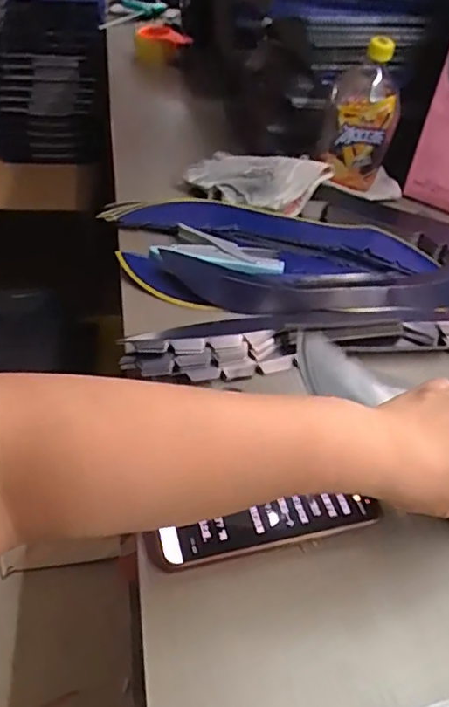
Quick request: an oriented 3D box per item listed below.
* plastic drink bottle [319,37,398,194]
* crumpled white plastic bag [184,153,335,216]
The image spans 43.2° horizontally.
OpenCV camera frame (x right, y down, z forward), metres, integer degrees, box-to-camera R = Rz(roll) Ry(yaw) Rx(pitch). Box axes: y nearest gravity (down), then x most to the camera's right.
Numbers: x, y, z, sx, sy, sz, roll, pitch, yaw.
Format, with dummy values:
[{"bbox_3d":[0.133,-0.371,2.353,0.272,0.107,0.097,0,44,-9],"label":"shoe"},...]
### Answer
[{"bbox_3d":[0.186,-0.323,0.784,0.088,0.193,0.070,6,40,0],"label":"plastic drink bottle"},{"bbox_3d":[0.037,-0.244,0.780,0.188,0.048,0.111,28,45,24],"label":"crumpled white plastic bag"}]

